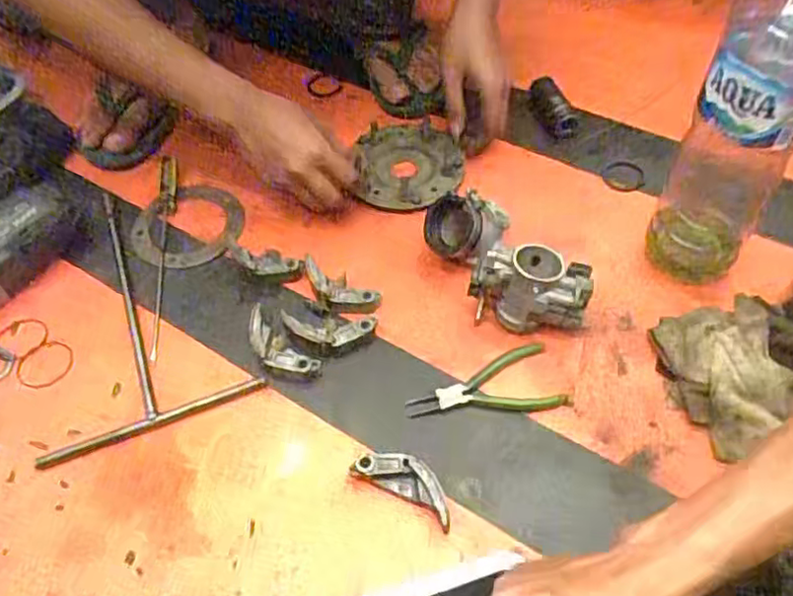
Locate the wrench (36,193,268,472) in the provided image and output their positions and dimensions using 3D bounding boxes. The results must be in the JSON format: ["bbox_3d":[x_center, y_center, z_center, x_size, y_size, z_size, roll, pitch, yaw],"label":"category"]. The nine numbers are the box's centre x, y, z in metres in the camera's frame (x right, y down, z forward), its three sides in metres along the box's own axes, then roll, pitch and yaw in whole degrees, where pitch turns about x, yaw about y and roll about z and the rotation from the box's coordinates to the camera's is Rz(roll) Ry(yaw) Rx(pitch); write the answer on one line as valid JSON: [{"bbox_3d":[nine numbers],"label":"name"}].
[{"bbox_3d":[-0.272,-0.006,0.648,0.188,0.015,0.323,-22,54,-11],"label":"wrench"}]

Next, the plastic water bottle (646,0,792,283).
[{"bbox_3d":[0.280,-0.138,0.522,0.077,0.307,0.096,24,59,21],"label":"plastic water bottle"}]

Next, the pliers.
[{"bbox_3d":[0.076,0.075,0.566,0.137,0.005,0.059,-9,53,-2],"label":"pliers"}]

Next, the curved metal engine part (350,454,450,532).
[{"bbox_3d":[0.009,0.145,0.515,0.084,0.025,0.031,23,58,20],"label":"curved metal engine part"}]

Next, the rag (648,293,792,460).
[{"bbox_3d":[0.286,0.049,0.542,0.113,0.060,0.139,-17,54,-8],"label":"rag"}]

